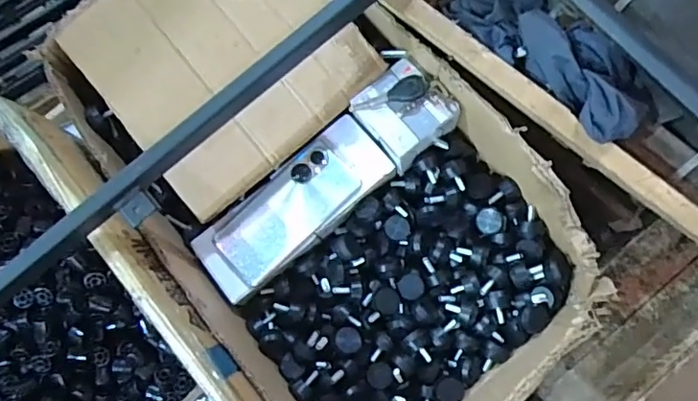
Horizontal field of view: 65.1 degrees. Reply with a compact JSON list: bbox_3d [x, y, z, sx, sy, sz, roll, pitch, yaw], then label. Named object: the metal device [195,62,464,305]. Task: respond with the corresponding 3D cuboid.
[{"bbox_3d":[-0.026,-0.019,0.583,0.306,0.053,0.091,-40,78,5],"label":"metal device"}]

